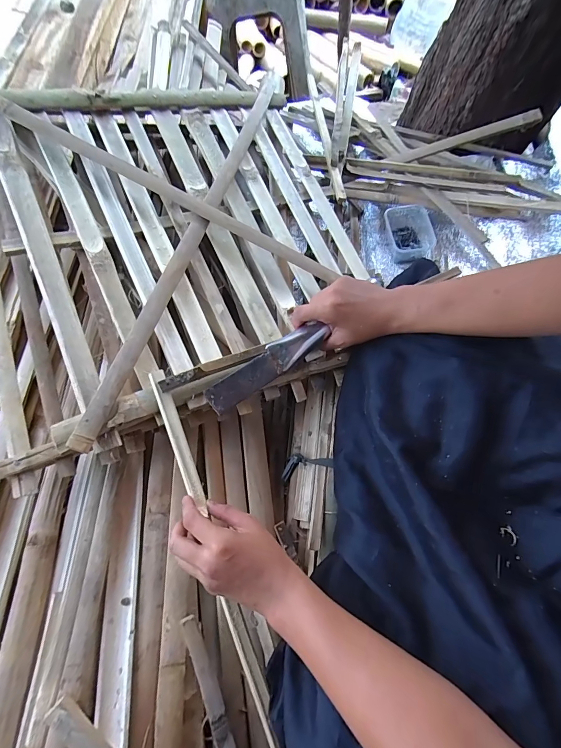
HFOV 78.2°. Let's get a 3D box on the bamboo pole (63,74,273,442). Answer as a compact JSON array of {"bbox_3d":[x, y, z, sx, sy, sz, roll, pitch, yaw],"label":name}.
[{"bbox_3d":[-0.115,-0.233,0.490,0.026,0.017,0.681,15,68,6],"label":"bamboo pole"}]

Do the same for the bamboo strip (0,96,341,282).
[{"bbox_3d":[-0.155,-0.258,0.491,0.520,0.019,0.028,24,69,-8],"label":"bamboo strip"}]

